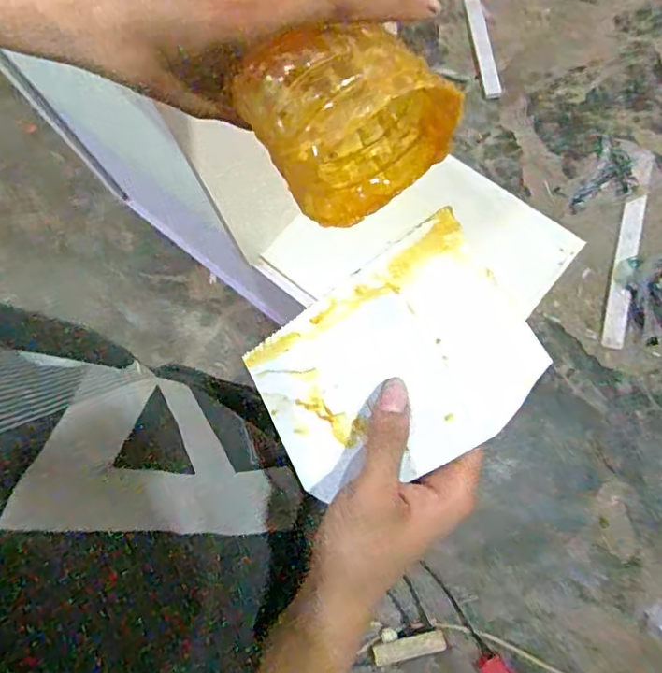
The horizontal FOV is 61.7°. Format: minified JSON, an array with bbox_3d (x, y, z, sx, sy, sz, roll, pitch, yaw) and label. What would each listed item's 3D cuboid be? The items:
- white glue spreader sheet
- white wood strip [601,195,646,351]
[{"bbox_3d":[0.029,0.020,0.309,0.153,0.004,0.113,-35,71,20],"label":"white glue spreader sheet"},{"bbox_3d":[0.769,-0.174,1.450,0.052,0.016,0.438,16,78,8],"label":"white wood strip"}]

